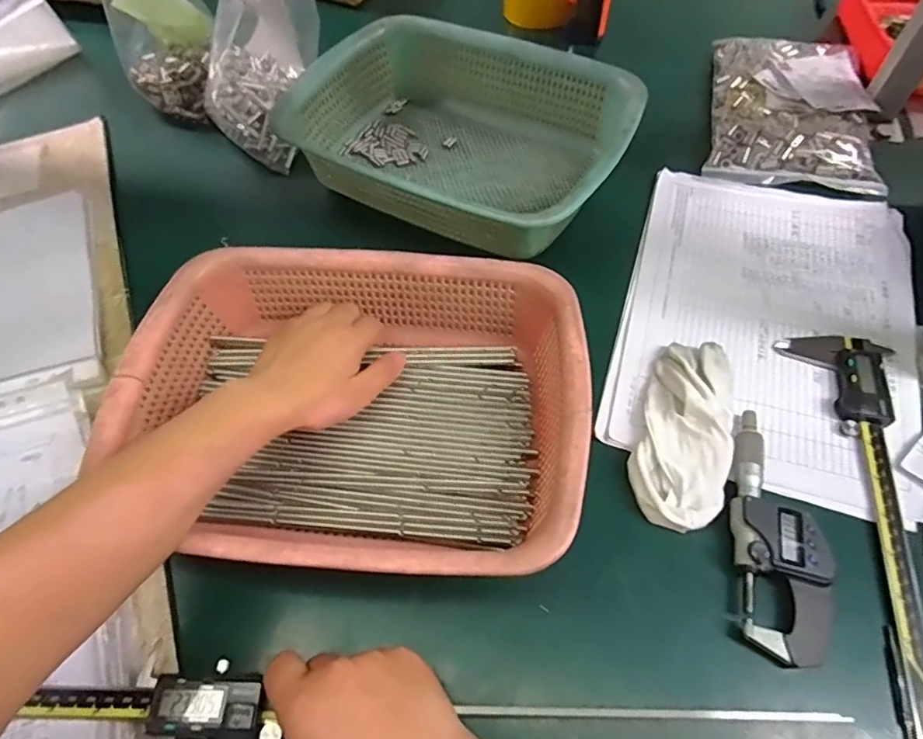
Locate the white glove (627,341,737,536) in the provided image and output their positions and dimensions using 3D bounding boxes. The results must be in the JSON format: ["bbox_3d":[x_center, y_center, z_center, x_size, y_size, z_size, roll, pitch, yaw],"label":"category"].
[{"bbox_3d":[0.160,0.041,0.403,0.059,0.032,0.143,17,61,12],"label":"white glove"}]

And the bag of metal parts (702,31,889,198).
[{"bbox_3d":[0.327,-0.264,0.563,0.144,0.024,0.207,12,60,9],"label":"bag of metal parts"}]

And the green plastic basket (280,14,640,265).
[{"bbox_3d":[-0.001,-0.217,0.541,0.305,0.090,0.214,19,64,17],"label":"green plastic basket"}]

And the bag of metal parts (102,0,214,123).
[{"bbox_3d":[-0.323,-0.368,0.587,0.094,0.207,0.090,2,42,4],"label":"bag of metal parts"}]

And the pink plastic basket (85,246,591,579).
[{"bbox_3d":[-0.070,0.023,0.390,0.296,0.086,0.220,3,65,4],"label":"pink plastic basket"}]

